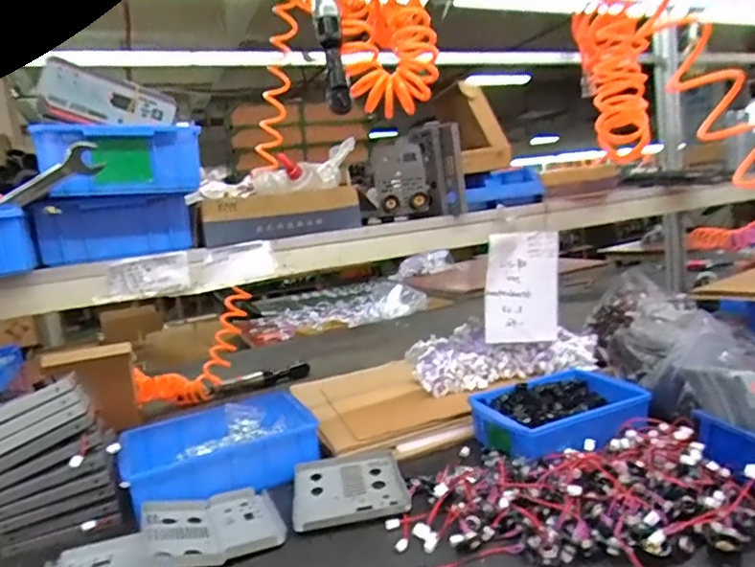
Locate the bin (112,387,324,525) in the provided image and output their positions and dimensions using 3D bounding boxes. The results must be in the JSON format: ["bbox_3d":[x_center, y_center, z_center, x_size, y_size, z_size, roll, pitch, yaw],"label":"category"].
[{"bbox_3d":[-0.259,0.274,0.892,0.290,0.080,0.220,-11,9,-26],"label":"bin"}]

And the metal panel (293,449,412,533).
[{"bbox_3d":[-0.042,0.293,0.782,0.154,0.016,0.174,-8,8,-7],"label":"metal panel"}]

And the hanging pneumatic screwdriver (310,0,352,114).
[{"bbox_3d":[-0.077,-0.398,0.788,0.040,0.292,0.048,-7,8,-2],"label":"hanging pneumatic screwdriver"}]

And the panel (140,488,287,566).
[{"bbox_3d":[-0.220,0.321,0.720,0.165,0.032,0.166,-10,9,-23],"label":"panel"}]

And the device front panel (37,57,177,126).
[{"bbox_3d":[-0.353,-0.247,0.718,0.157,0.060,0.013,10,-3,-26],"label":"device front panel"}]

